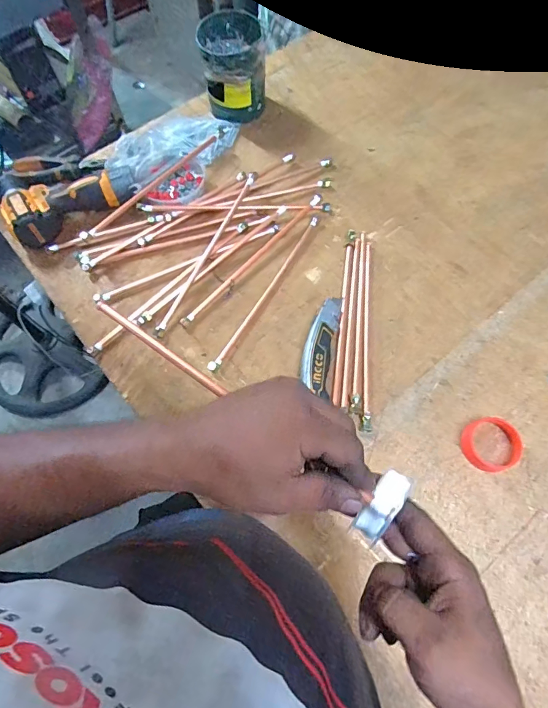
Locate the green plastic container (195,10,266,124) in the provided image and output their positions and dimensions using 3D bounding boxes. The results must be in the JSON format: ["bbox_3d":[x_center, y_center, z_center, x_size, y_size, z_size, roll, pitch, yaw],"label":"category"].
[{"bbox_3d":[-0.073,-0.502,0.746,0.103,0.120,0.119,-16,68,-5],"label":"green plastic container"}]

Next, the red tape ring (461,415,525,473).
[{"bbox_3d":[0.280,0.117,0.537,0.064,0.025,0.069,-1,68,1],"label":"red tape ring"}]

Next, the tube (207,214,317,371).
[{"bbox_3d":[-0.011,-0.098,0.634,0.014,0.013,0.303,28,71,12],"label":"tube"}]

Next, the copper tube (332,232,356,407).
[{"bbox_3d":[0.103,-0.063,0.616,0.013,0.010,0.282,8,68,5],"label":"copper tube"}]

